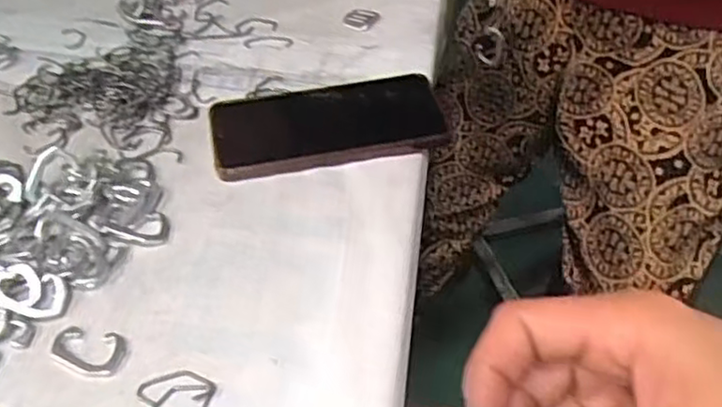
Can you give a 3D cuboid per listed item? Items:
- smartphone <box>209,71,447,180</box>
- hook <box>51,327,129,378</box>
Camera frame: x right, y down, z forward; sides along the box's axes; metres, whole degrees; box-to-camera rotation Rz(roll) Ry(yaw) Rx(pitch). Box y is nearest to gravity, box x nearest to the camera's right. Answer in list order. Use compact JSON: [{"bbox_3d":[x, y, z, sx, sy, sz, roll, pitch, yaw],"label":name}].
[{"bbox_3d":[-0.024,-0.059,0.507,0.166,0.016,0.084,-8,46,-10],"label":"smartphone"},{"bbox_3d":[-0.147,0.078,0.372,0.040,0.004,0.026,7,45,5],"label":"hook"}]

